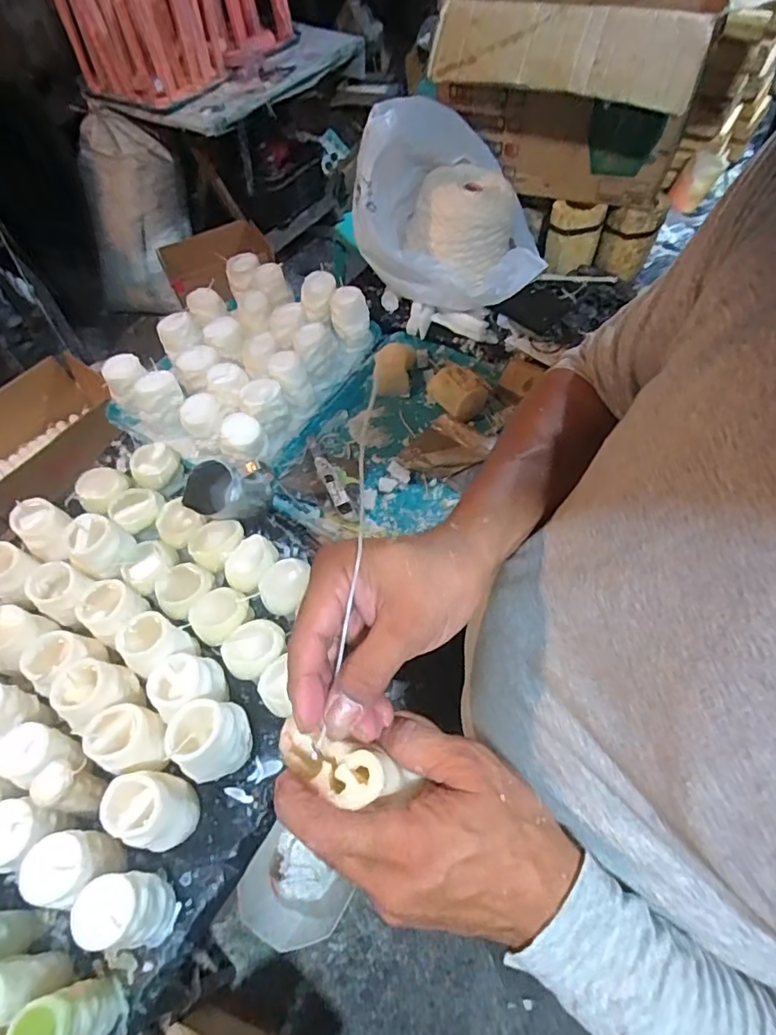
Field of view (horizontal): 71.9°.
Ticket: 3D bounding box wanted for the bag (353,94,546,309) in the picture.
[{"bbox_3d":[0.113,-0.522,0.900,0.304,0.250,0.221,9,59,9],"label":"bag"}]

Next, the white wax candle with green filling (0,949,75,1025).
[{"bbox_3d":[-0.352,0.453,0.511,0.064,0.105,0.060,-14,59,-5],"label":"white wax candle with green filling"}]

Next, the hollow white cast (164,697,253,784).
[{"bbox_3d":[-0.202,0.253,0.617,0.073,0.089,0.067,-2,58,3],"label":"hollow white cast"}]

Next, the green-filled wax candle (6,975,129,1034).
[{"bbox_3d":[-0.298,0.469,0.499,0.058,0.117,0.058,-21,59,-9],"label":"green-filled wax candle"}]

